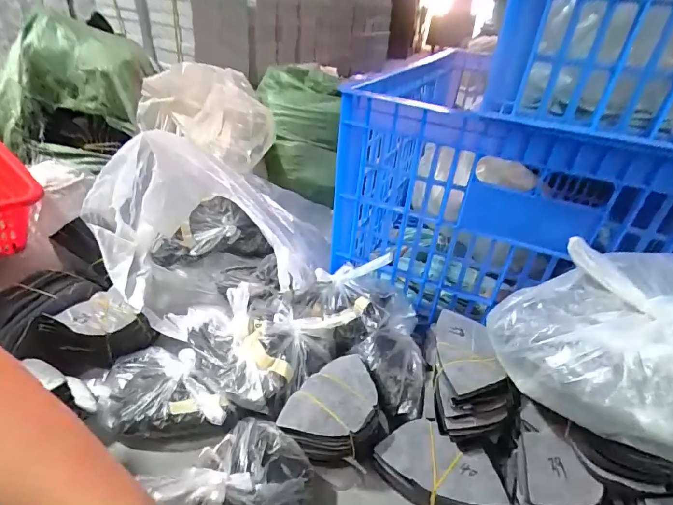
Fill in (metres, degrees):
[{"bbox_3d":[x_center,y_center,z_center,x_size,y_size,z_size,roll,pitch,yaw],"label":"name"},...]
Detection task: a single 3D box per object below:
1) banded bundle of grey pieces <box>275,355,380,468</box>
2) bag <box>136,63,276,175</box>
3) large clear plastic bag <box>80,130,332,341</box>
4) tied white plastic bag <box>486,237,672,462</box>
[{"bbox_3d":[0.001,0.223,0.564,0.122,0.061,0.156,21,36,21],"label":"banded bundle of grey pieces"},{"bbox_3d":[-0.302,-0.322,0.883,0.368,0.179,0.122,25,38,26],"label":"bag"},{"bbox_3d":[-0.235,-0.053,0.774,0.452,0.295,0.374,3,34,-5],"label":"large clear plastic bag"},{"bbox_3d":[0.357,0.107,0.466,0.219,0.155,0.276,-12,38,-25],"label":"tied white plastic bag"}]

